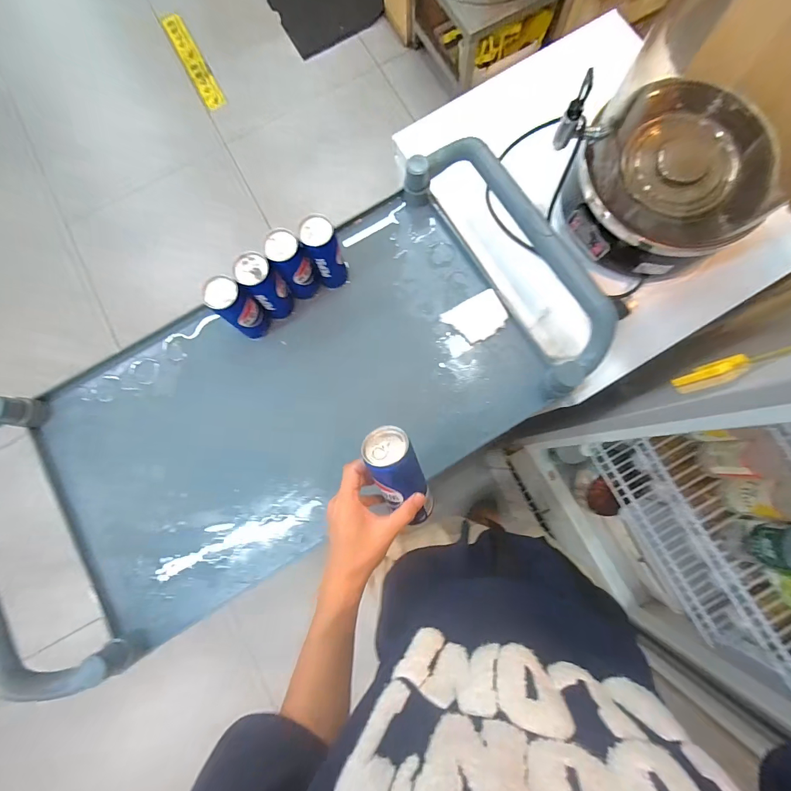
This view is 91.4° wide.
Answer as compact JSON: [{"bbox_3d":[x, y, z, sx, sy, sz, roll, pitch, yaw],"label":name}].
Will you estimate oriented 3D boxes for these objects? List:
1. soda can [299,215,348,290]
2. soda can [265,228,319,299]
[{"bbox_3d":[-0.117,-0.239,0.658,0.052,0.154,0.053,0,81,3],"label":"soda can"},{"bbox_3d":[-0.171,-0.217,0.661,0.054,0.145,0.057,0,81,3],"label":"soda can"}]

